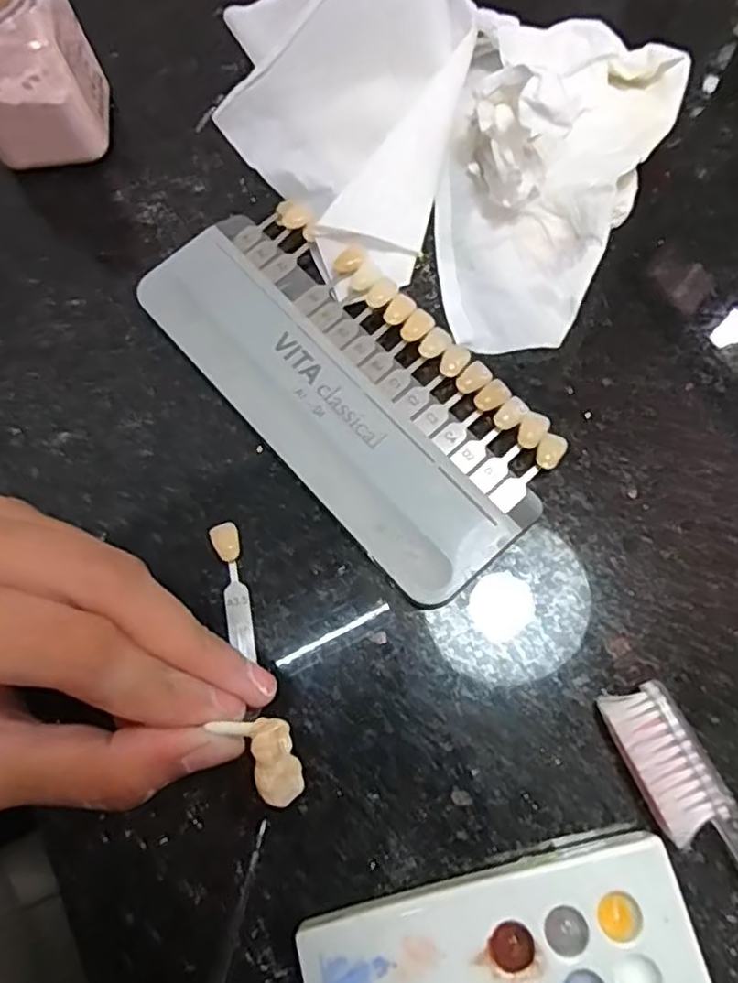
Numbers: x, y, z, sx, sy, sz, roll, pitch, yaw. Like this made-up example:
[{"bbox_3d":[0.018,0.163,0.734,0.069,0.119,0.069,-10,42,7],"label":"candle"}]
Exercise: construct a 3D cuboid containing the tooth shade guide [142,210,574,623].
[{"bbox_3d":[-0.007,-0.036,0.214,0.065,0.010,0.145,-41,75,-11],"label":"tooth shade guide"}]

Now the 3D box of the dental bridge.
[{"bbox_3d":[-0.021,0.059,0.145,0.009,0.005,0.021,-15,104,-4],"label":"dental bridge"}]

